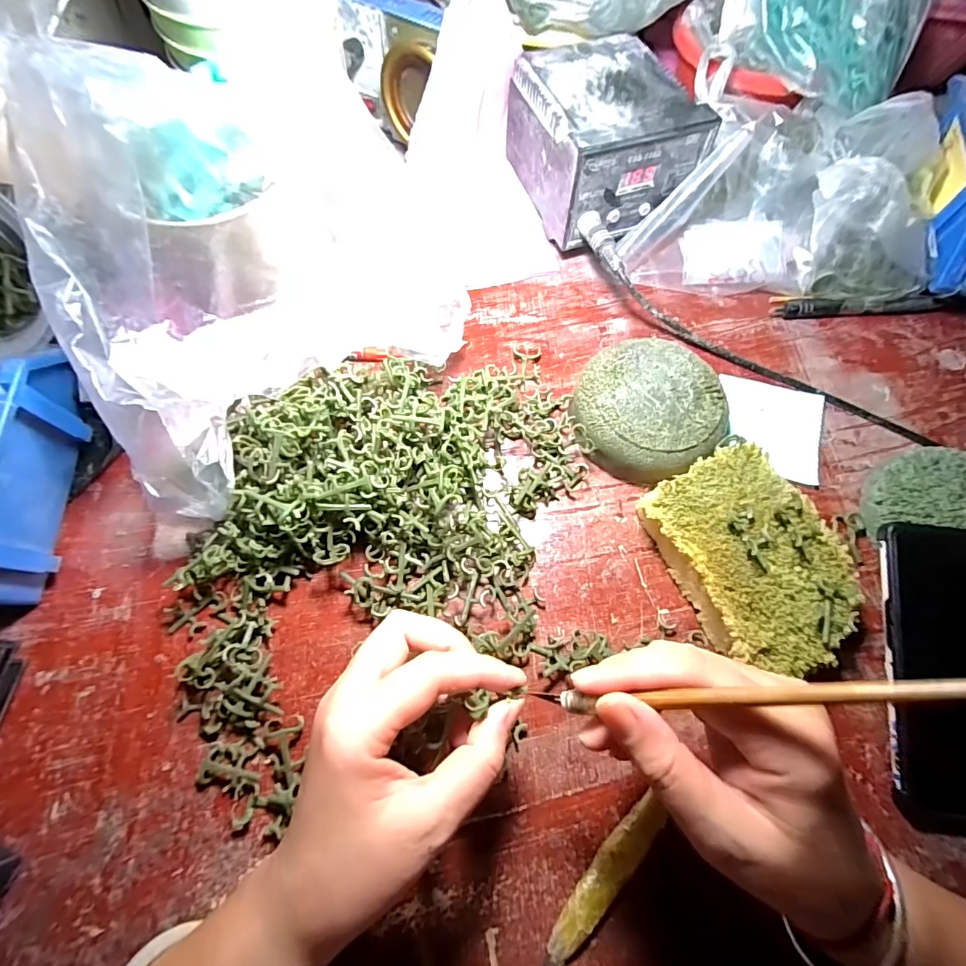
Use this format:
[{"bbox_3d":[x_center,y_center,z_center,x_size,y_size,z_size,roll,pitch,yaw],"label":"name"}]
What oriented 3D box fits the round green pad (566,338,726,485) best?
[{"bbox_3d":[0.116,-0.051,0.335,0.096,0.036,0.098,0,70,-1],"label":"round green pad"}]

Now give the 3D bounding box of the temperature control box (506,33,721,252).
[{"bbox_3d":[0.096,-0.285,0.393,0.111,0.092,0.139,-19,71,-7],"label":"temperature control box"}]

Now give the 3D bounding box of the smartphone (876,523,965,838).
[{"bbox_3d":[0.287,0.116,0.279,0.091,0.015,0.172,6,81,-1],"label":"smartphone"}]

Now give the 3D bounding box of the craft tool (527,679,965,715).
[{"bbox_3d":[0.084,0.076,0.168,0.153,0.004,0.005,-20,65,35],"label":"craft tool"}]

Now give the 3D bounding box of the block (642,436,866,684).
[{"bbox_3d":[0.166,0.049,0.294,0.095,0.043,0.136,-22,71,-9],"label":"block"}]

